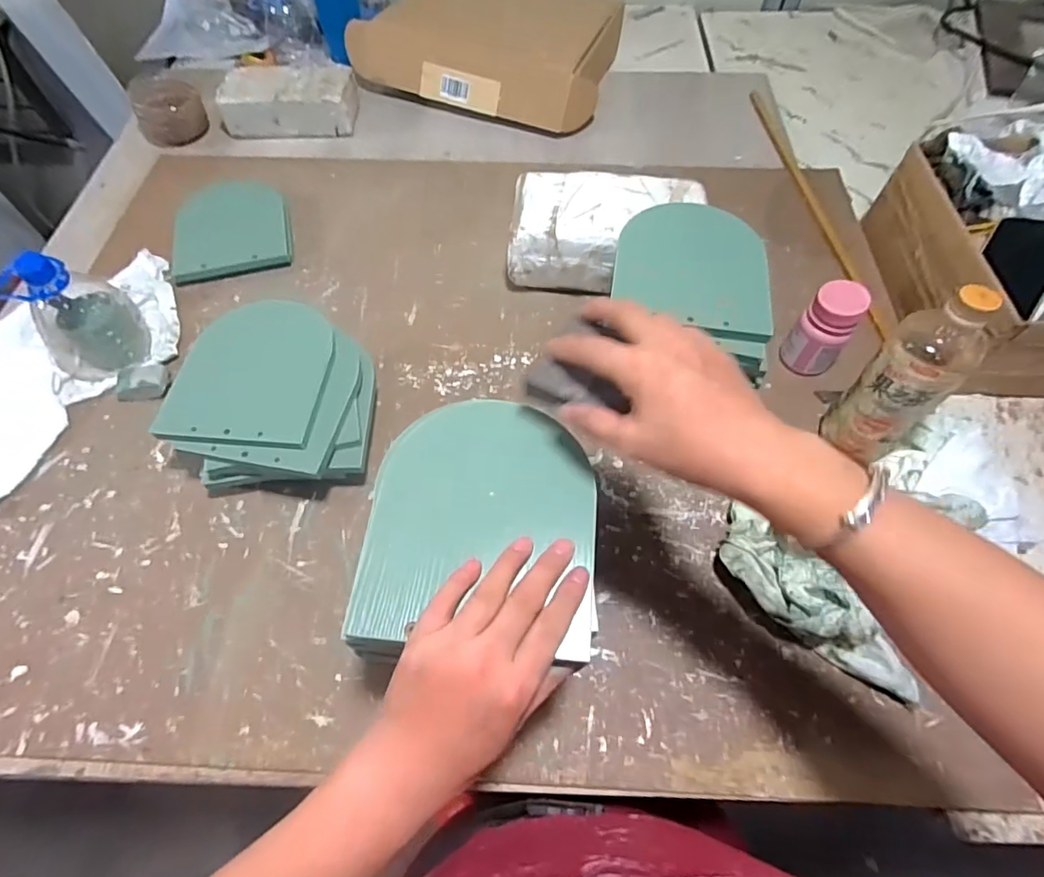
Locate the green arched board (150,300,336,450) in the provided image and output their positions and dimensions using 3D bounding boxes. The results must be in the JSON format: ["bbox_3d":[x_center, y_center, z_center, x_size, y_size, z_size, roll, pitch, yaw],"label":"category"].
[{"bbox_3d":[-0.265,-0.070,0.534,0.140,0.014,0.164,4,60,3],"label":"green arched board"}]

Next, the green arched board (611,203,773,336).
[{"bbox_3d":[0.166,-0.169,0.525,0.144,0.014,0.149,5,68,6],"label":"green arched board"}]

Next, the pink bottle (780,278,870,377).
[{"bbox_3d":[0.338,-0.121,0.599,0.057,0.103,0.052,35,66,19],"label":"pink bottle"}]

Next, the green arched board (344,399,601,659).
[{"bbox_3d":[-0.026,0.048,0.355,0.146,0.009,0.168,3,60,3],"label":"green arched board"}]

